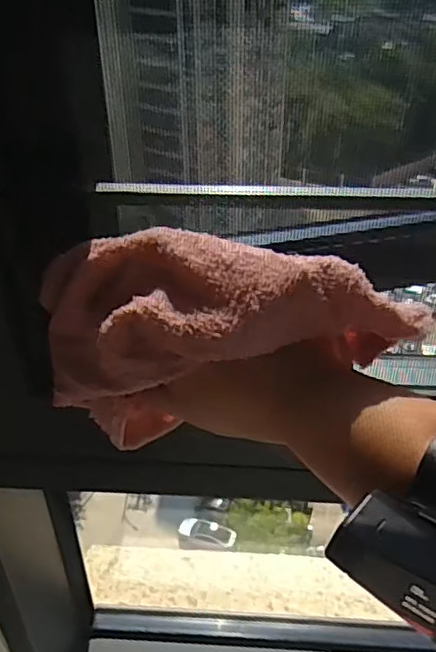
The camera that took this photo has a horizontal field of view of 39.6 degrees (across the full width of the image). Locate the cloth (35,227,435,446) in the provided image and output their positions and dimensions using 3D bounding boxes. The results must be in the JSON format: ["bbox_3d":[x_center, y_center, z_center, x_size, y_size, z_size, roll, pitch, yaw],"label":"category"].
[{"bbox_3d":[0.000,0.015,0.333,0.196,0.115,0.049,5,38,7],"label":"cloth"}]

